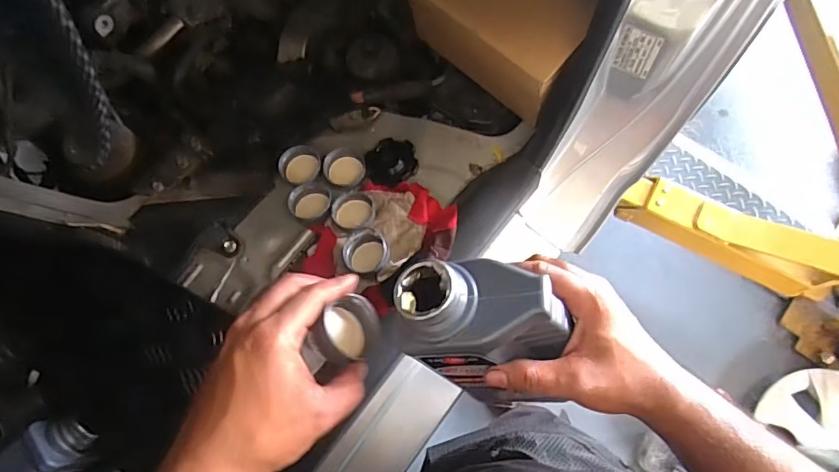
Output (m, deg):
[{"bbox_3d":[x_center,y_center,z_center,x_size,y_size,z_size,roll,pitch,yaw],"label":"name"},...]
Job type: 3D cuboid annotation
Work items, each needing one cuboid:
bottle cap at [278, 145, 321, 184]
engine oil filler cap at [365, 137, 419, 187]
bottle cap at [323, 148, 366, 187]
[{"bbox_3d":[-0.144,-0.086,0.617,0.052,0.023,0.043,25,75,10],"label":"bottle cap"},{"bbox_3d":[-0.034,-0.091,0.610,0.061,0.022,0.056,-1,72,2],"label":"engine oil filler cap"},{"bbox_3d":[-0.090,-0.083,0.618,0.048,0.019,0.054,-21,73,-5],"label":"bottle cap"}]

